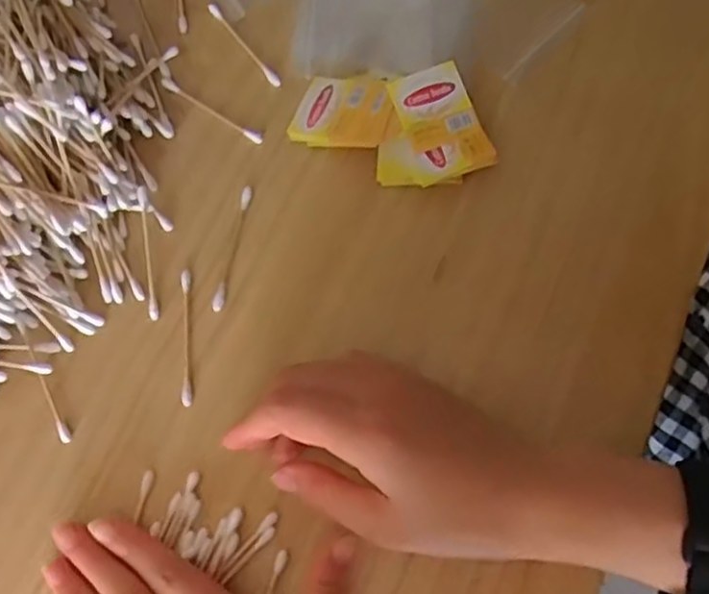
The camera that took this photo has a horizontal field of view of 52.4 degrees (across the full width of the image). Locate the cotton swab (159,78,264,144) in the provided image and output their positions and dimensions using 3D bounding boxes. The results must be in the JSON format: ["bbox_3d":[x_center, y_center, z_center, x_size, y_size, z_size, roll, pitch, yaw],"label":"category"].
[{"bbox_3d":[-0.082,-0.107,0.413,0.072,0.004,0.007,33,77,11],"label":"cotton swab"}]

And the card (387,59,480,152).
[{"bbox_3d":[0.043,-0.104,0.390,0.040,0.004,0.042,-21,80,-6],"label":"card"}]

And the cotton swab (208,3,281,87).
[{"bbox_3d":[-0.065,-0.150,0.424,0.006,0.004,0.072,-36,75,-9],"label":"cotton swab"}]

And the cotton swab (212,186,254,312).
[{"bbox_3d":[-0.065,-0.027,0.386,0.006,0.004,0.071,10,74,5],"label":"cotton swab"}]

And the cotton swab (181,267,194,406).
[{"bbox_3d":[-0.087,0.020,0.372,0.006,0.004,0.072,-5,73,1],"label":"cotton swab"}]

